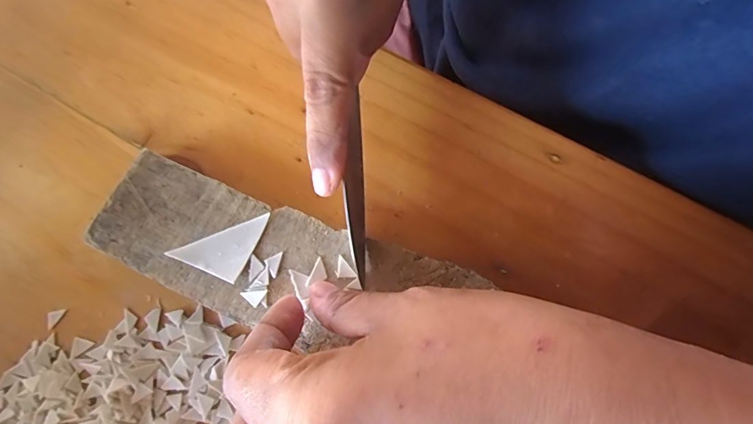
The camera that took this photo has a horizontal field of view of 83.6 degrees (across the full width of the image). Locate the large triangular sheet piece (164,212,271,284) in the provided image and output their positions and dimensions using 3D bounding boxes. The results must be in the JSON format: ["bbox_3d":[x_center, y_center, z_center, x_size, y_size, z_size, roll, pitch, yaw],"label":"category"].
[{"bbox_3d":[-0.069,0.011,0.186,0.031,0.004,0.032,22,76,6],"label":"large triangular sheet piece"}]

